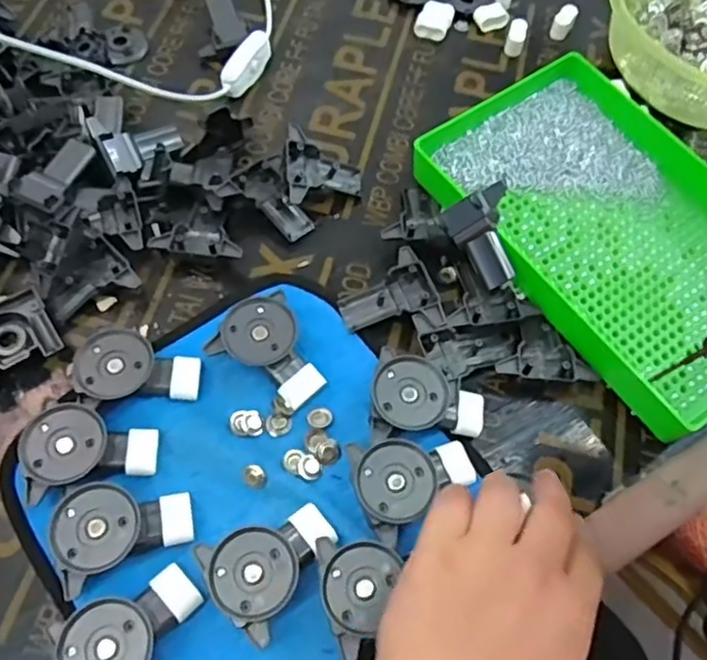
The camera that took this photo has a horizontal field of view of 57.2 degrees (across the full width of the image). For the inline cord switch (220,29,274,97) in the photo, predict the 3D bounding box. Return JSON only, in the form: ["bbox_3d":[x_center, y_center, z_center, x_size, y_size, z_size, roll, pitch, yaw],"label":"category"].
[{"bbox_3d":[-0.081,-0.202,0.494,0.016,0.022,0.063,29,66,12],"label":"inline cord switch"}]

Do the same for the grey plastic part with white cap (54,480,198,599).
[{"bbox_3d":[-0.117,0.100,0.332,0.064,0.025,0.044,-21,66,-12],"label":"grey plastic part with white cap"}]

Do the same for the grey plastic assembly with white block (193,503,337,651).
[{"bbox_3d":[-0.038,0.118,0.326,0.064,0.021,0.052,-29,68,-16],"label":"grey plastic assembly with white block"}]

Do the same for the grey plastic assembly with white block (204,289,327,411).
[{"bbox_3d":[-0.052,0.015,0.378,0.051,0.025,0.065,-25,67,-14],"label":"grey plastic assembly with white block"}]

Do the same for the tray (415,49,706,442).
[{"bbox_3d":[0.168,-0.066,0.424,0.154,0.040,0.249,-31,68,-16],"label":"tray"}]

